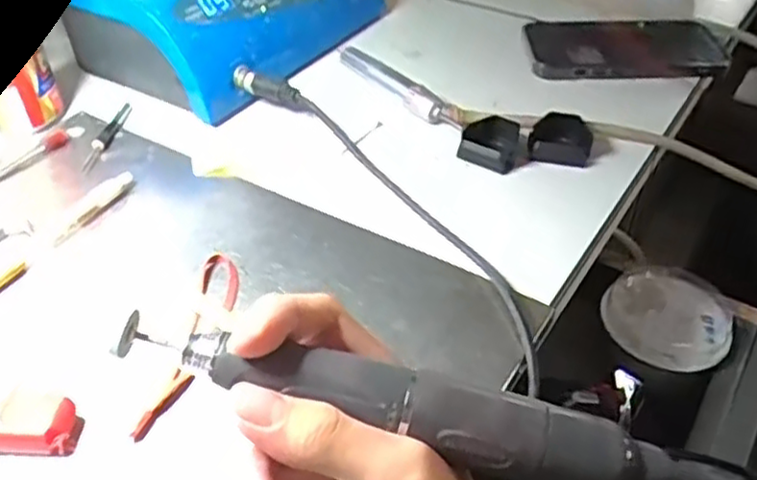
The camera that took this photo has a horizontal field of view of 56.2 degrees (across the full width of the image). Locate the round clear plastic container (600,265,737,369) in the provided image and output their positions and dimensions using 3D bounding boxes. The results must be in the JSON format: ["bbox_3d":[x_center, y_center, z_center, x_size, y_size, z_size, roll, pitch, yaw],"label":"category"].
[{"bbox_3d":[0.213,0.053,0.512,0.084,0.019,0.094,31,50,31],"label":"round clear plastic container"}]

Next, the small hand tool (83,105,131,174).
[{"bbox_3d":[-0.188,-0.073,0.492,0.010,0.006,0.077,4,41,5],"label":"small hand tool"}]

